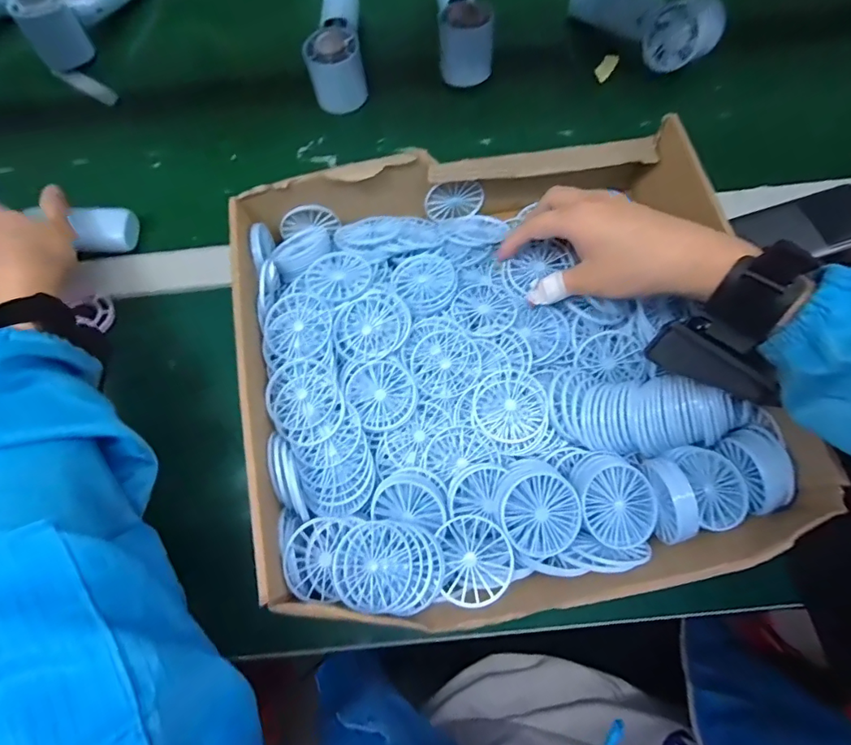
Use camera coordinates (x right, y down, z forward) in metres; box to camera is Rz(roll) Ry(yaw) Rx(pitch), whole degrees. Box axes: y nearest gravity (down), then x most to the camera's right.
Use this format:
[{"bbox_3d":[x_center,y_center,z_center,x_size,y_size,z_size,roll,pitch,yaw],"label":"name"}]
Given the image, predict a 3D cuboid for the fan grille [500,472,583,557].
[{"bbox_3d":[0.071,0.087,0.280,0.049,0.005,0.048,1,83,-11],"label":"fan grille"}]

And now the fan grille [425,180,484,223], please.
[{"bbox_3d":[0.026,-0.149,0.394,0.049,0.040,0.011,-6,72,1],"label":"fan grille"}]

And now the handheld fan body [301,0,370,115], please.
[{"bbox_3d":[-0.095,-0.350,0.476,0.058,0.050,0.163,-7,72,0],"label":"handheld fan body"}]

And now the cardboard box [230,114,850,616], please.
[{"bbox_3d":[0.051,-0.012,0.330,0.339,0.075,0.321,-11,70,-6],"label":"cardboard box"}]

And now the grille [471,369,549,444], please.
[{"bbox_3d":[0.058,0.023,0.318,0.049,0.013,0.054,-3,72,2],"label":"grille"}]

